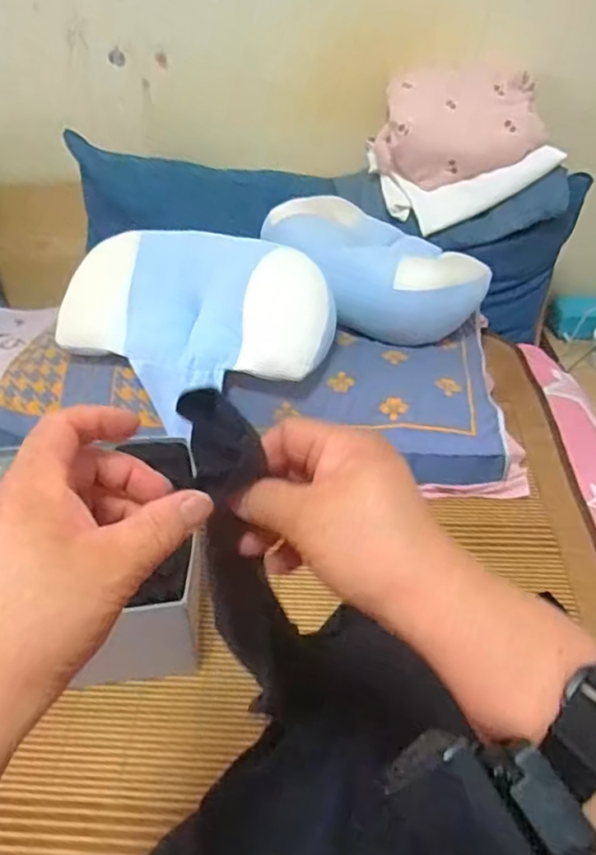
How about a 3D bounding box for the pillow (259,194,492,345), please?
[{"bbox_3d":[0.113,-0.246,0.922,0.316,0.114,0.200,26,46,31],"label":"pillow"}]

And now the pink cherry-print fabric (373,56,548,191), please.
[{"bbox_3d":[0.262,-0.499,1.026,0.256,0.131,0.187,0,38,3],"label":"pink cherry-print fabric"}]

